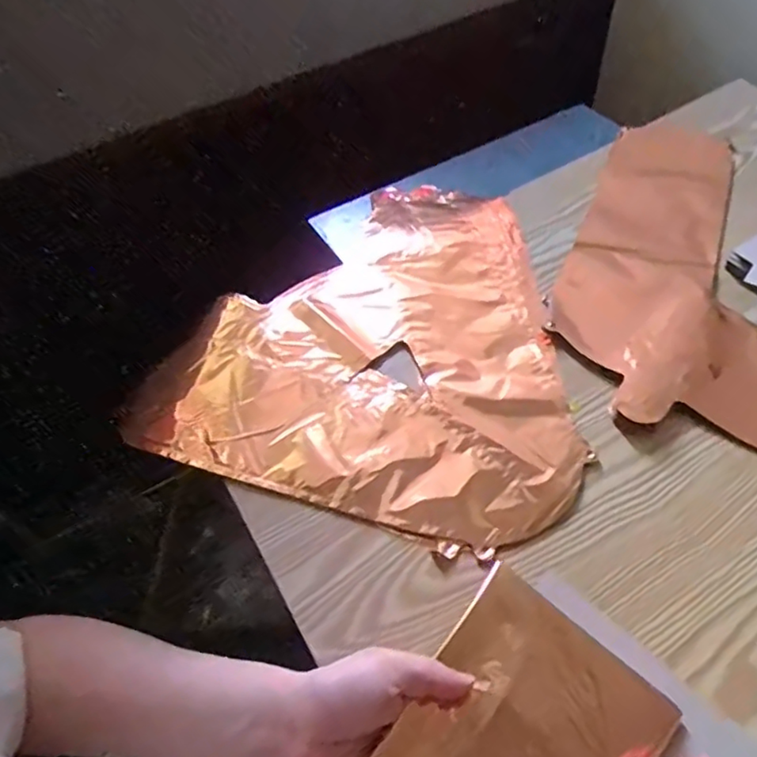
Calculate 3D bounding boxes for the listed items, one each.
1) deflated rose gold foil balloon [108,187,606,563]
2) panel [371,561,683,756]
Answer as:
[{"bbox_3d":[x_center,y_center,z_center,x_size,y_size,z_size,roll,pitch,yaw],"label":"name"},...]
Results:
[{"bbox_3d":[0.017,-0.059,0.553,0.346,0.017,0.378,15,56,15],"label":"deflated rose gold foil balloon"},{"bbox_3d":[0.085,0.201,0.342,0.129,0.011,0.139,39,59,11],"label":"panel"}]

